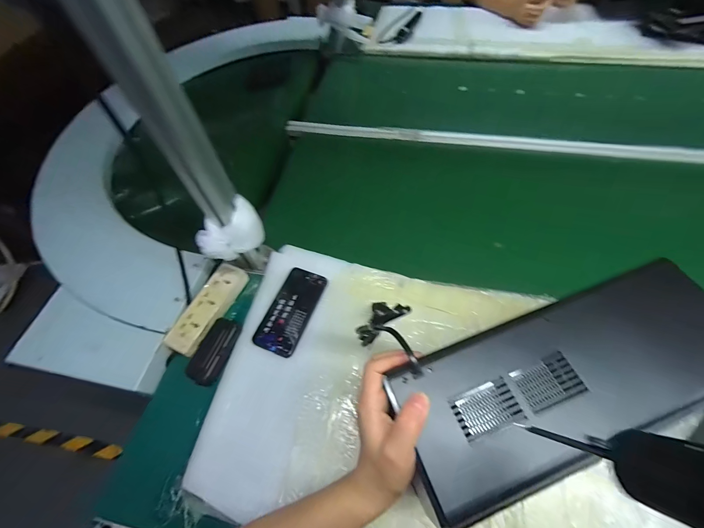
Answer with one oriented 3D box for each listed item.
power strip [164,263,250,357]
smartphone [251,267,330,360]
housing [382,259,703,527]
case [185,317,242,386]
[{"bbox_3d":[-0.254,0.075,0.549,0.057,0.029,0.166,22,62,16],"label":"power strip"},{"bbox_3d":[-0.105,0.080,0.541,0.074,0.016,0.151,18,61,14],"label":"smartphone"},{"bbox_3d":[0.215,0.105,0.306,0.353,0.030,0.134,-19,59,-11],"label":"housing"},{"bbox_3d":[-0.227,0.142,0.514,0.057,0.024,0.105,15,60,12],"label":"case"}]

